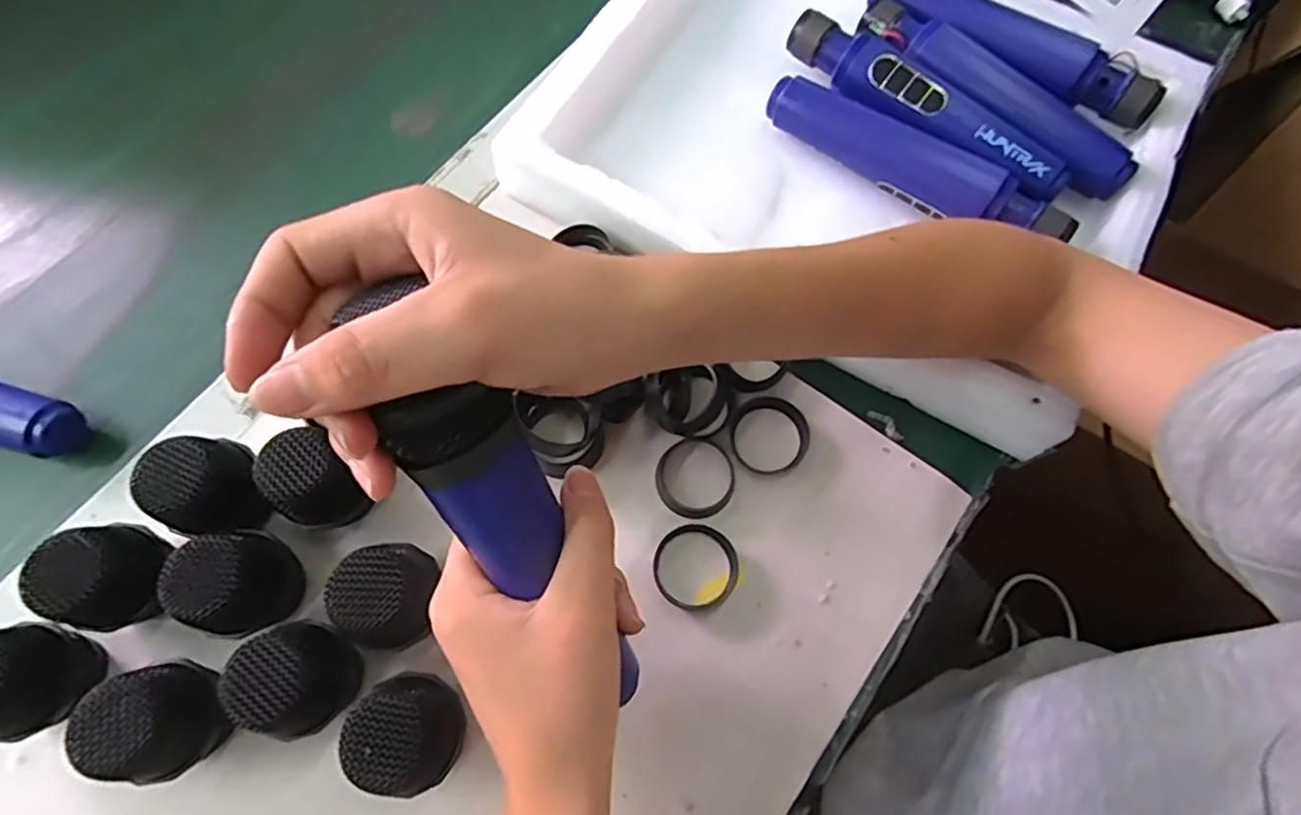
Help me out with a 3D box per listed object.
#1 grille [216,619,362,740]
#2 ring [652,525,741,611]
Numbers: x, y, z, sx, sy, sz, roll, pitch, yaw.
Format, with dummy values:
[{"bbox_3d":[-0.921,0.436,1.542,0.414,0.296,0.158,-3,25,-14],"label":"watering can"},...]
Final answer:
[{"bbox_3d":[-0.157,0.122,0.299,0.039,0.060,0.042,27,71,8],"label":"grille"},{"bbox_3d":[0.024,0.084,0.344,0.044,0.007,0.042,0,70,-1],"label":"ring"}]

